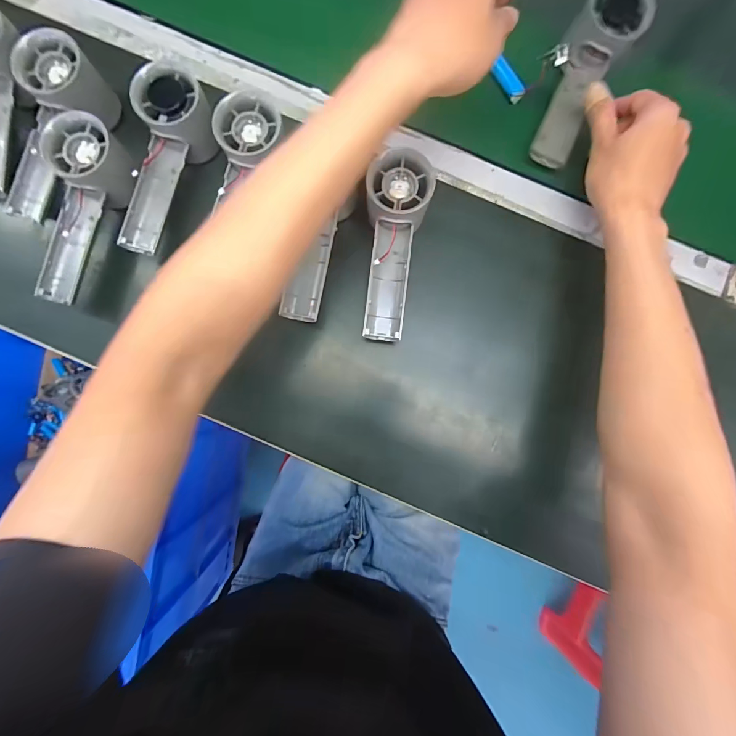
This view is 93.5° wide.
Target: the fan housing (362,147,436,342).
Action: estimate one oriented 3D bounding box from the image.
[{"bbox_3d":[0.021,-0.106,0.307,0.052,0.034,0.158,8,87,0],"label":"fan housing"}]

